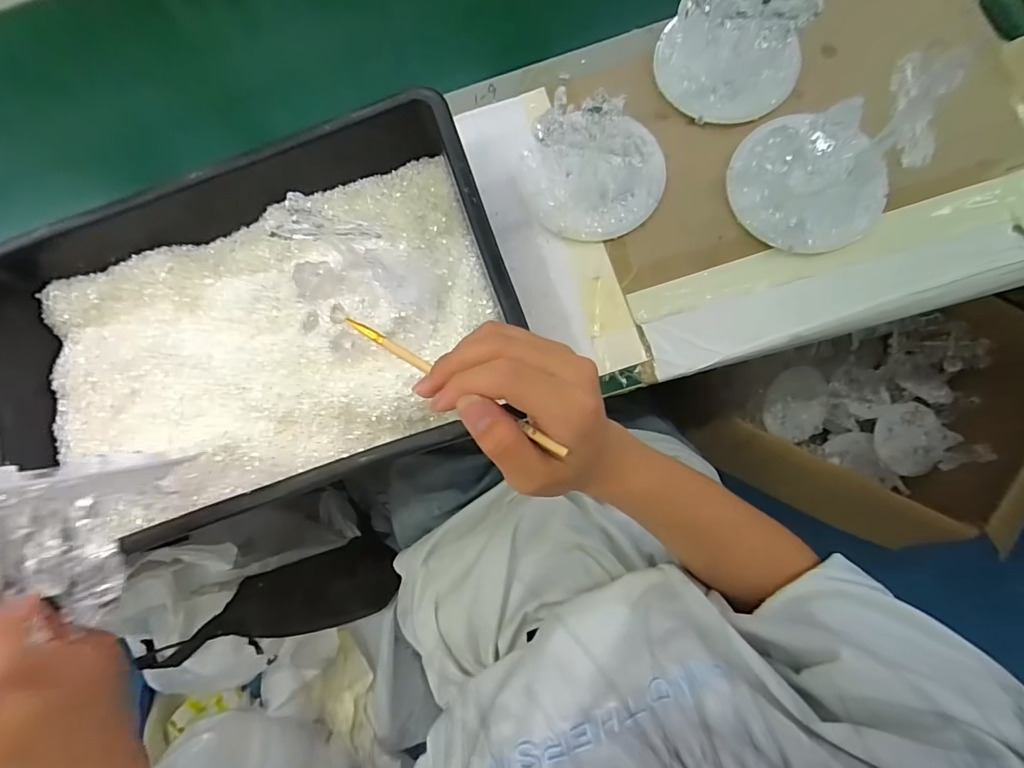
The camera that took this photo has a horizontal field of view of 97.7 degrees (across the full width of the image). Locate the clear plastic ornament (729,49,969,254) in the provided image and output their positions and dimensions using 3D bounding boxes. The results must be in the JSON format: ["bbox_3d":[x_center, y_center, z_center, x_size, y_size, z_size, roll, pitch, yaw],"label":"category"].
[{"bbox_3d":[0.254,-0.185,0.352,0.115,0.103,0.128,-25,80,1],"label":"clear plastic ornament"}]

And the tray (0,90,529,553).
[{"bbox_3d":[-0.210,-0.057,0.378,0.409,0.097,0.260,-19,79,2],"label":"tray"}]

